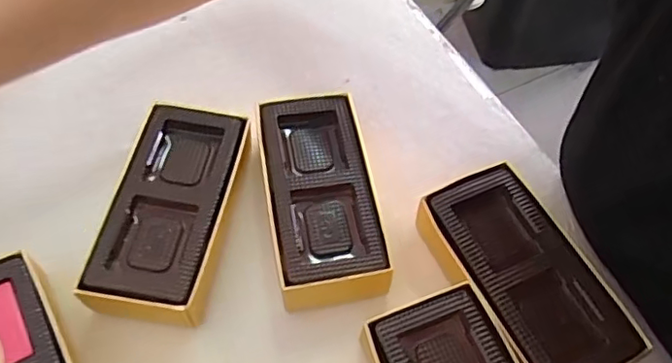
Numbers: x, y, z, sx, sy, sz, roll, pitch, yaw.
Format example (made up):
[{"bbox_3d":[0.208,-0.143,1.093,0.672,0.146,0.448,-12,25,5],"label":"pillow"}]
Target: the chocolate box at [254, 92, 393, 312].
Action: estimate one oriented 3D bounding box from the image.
[{"bbox_3d":[-0.008,0.012,0.317,0.057,0.034,0.123,-8,59,-8],"label":"chocolate box"}]

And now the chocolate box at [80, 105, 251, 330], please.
[{"bbox_3d":[-0.084,0.018,0.307,0.057,0.034,0.119,9,58,2],"label":"chocolate box"}]

